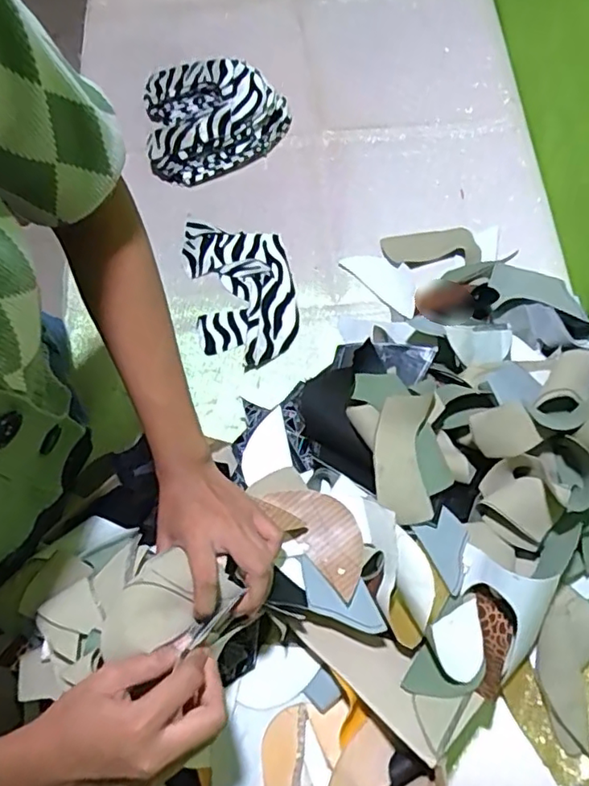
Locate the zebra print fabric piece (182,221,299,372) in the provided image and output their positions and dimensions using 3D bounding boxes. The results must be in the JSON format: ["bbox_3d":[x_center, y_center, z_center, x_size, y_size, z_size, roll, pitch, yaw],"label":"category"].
[{"bbox_3d":[-0.062,-0.125,0.695,0.118,0.013,0.200,-14,69,-1],"label":"zebra print fabric piece"}]

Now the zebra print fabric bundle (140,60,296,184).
[{"bbox_3d":[-0.102,-0.365,0.760,0.186,0.050,0.172,0,70,1],"label":"zebra print fabric bundle"}]

